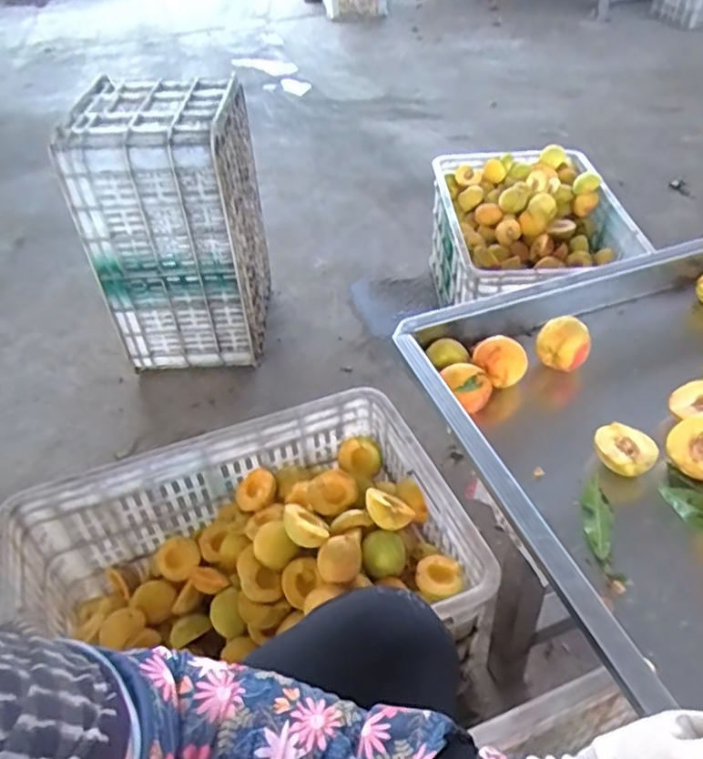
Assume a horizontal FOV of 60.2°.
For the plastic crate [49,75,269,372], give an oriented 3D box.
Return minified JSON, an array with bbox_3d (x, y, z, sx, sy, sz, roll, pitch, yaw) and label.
[{"bbox_3d":[-0.347,-0.307,1.245,0.283,0.492,0.300,-3,44,1],"label":"plastic crate"}]

